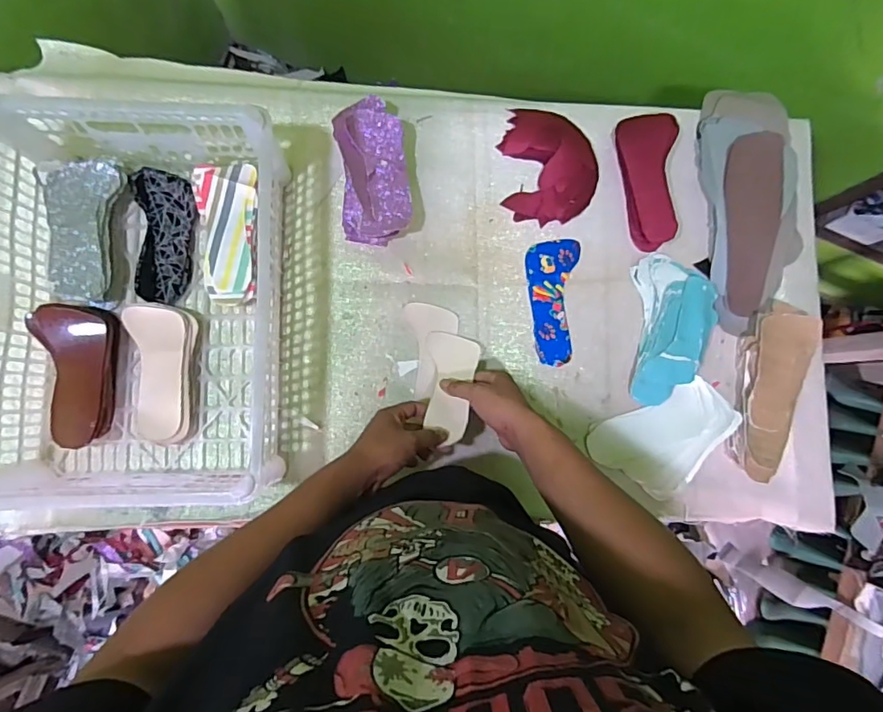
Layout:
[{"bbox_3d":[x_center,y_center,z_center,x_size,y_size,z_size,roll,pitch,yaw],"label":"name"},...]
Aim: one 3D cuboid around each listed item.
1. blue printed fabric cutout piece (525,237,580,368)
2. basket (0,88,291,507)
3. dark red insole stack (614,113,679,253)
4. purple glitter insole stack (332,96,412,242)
[{"bbox_3d":[0.155,-0.079,0.734,0.073,0.007,0.179,6,84,-5],"label":"blue printed fabric cutout piece"},{"bbox_3d":[-0.363,-0.049,0.621,0.330,0.146,0.499,1,84,-5],"label":"basket"},{"bbox_3d":[0.294,-0.252,0.742,0.083,0.035,0.191,0,84,-6],"label":"dark red insole stack"},{"bbox_3d":[-0.093,-0.251,0.705,0.094,0.056,0.188,-5,85,-6],"label":"purple glitter insole stack"}]

